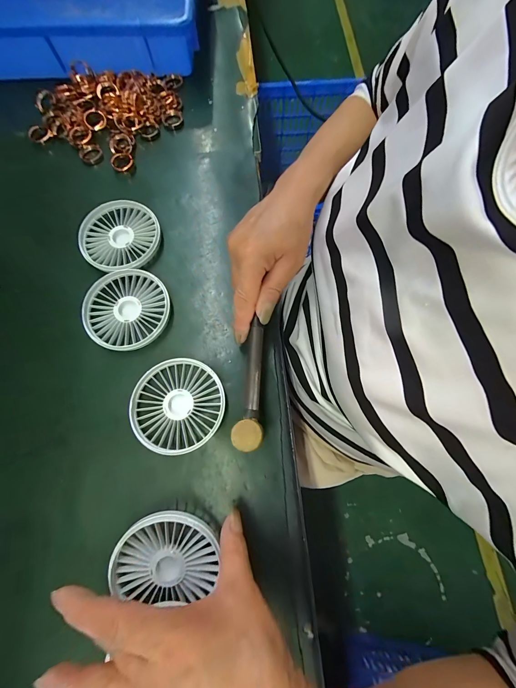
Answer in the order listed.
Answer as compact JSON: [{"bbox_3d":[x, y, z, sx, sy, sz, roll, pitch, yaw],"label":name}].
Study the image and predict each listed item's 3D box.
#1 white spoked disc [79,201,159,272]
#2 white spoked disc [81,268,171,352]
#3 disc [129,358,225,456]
[{"bbox_3d":[-0.156,-0.119,0.317,0.086,0.018,0.085,0,74,0],"label":"white spoked disc"},{"bbox_3d":[-0.139,-0.035,0.296,0.086,0.013,0.086,0,74,0],"label":"white spoked disc"},{"bbox_3d":[-0.077,0.058,0.270,0.086,0.014,0.088,0,74,0],"label":"disc"}]

